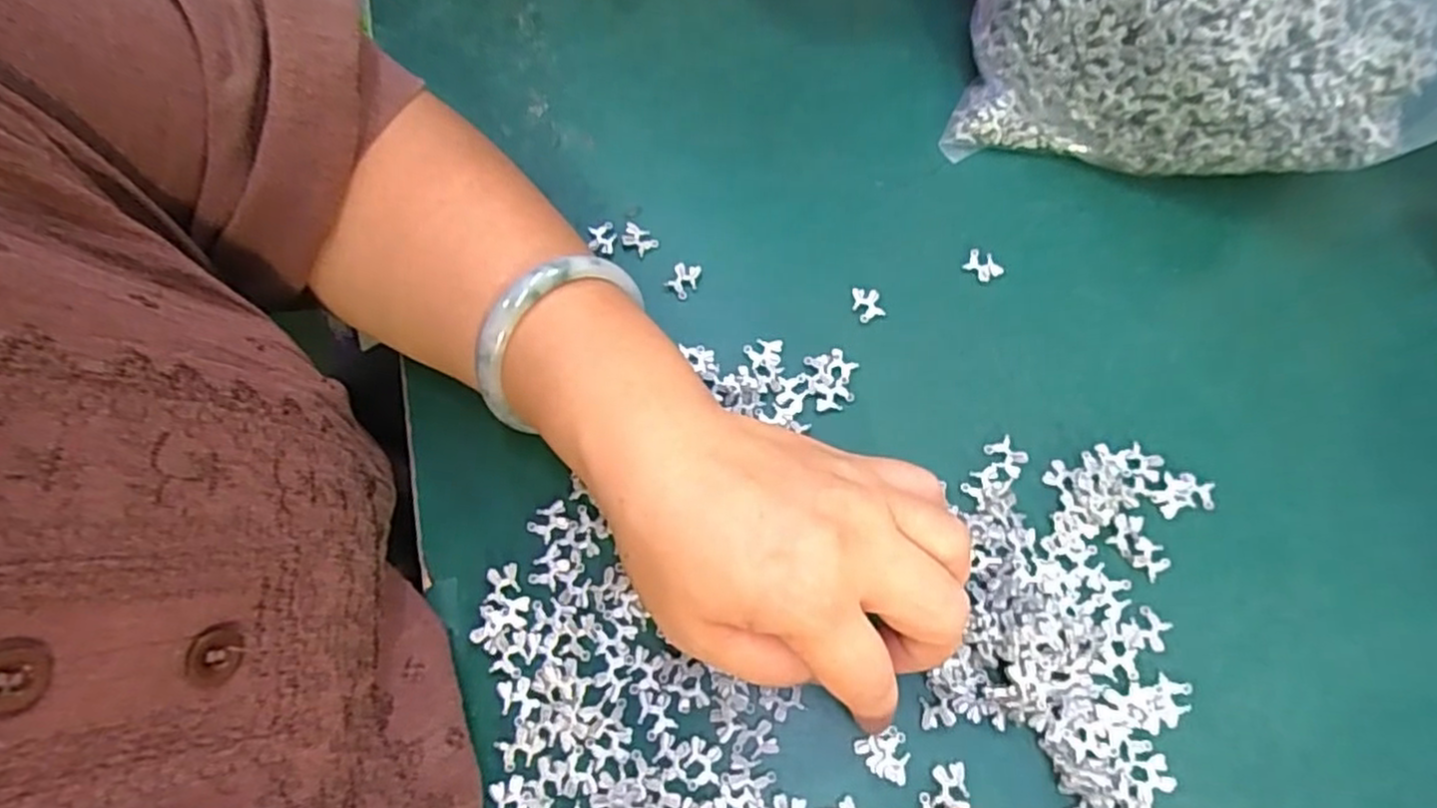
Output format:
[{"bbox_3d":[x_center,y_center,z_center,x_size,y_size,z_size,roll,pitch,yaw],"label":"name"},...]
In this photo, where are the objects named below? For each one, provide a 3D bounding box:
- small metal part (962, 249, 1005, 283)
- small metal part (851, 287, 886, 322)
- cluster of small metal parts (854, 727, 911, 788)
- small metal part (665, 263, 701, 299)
[{"bbox_3d":[0.116,-0.060,0.315,0.016,0.006,0.011,30,72,13],"label":"small metal part"},{"bbox_3d":[0.064,-0.044,0.309,0.011,0.004,0.015,-15,68,-4],"label":"small metal part"},{"bbox_3d":[0.056,0.120,0.243,0.017,0.004,0.017,-18,68,-5],"label":"cluster of small metal parts"},{"bbox_3d":[-0.016,-0.055,0.316,0.012,0.005,0.015,28,71,12],"label":"small metal part"}]

